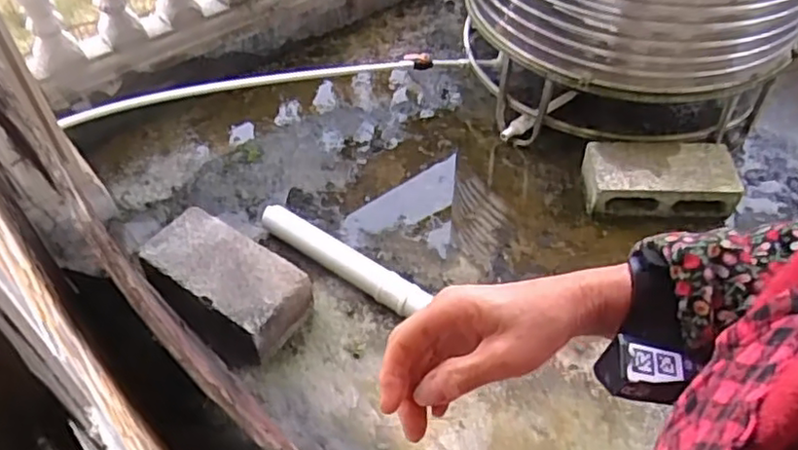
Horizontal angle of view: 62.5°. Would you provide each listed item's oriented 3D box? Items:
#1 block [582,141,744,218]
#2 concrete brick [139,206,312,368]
[{"bbox_3d":[0.727,-0.124,1.839,0.398,0.129,0.198,1,49,0],"label":"block"},{"bbox_3d":[-0.426,0.148,1.593,0.400,0.139,0.236,29,55,22],"label":"concrete brick"}]

